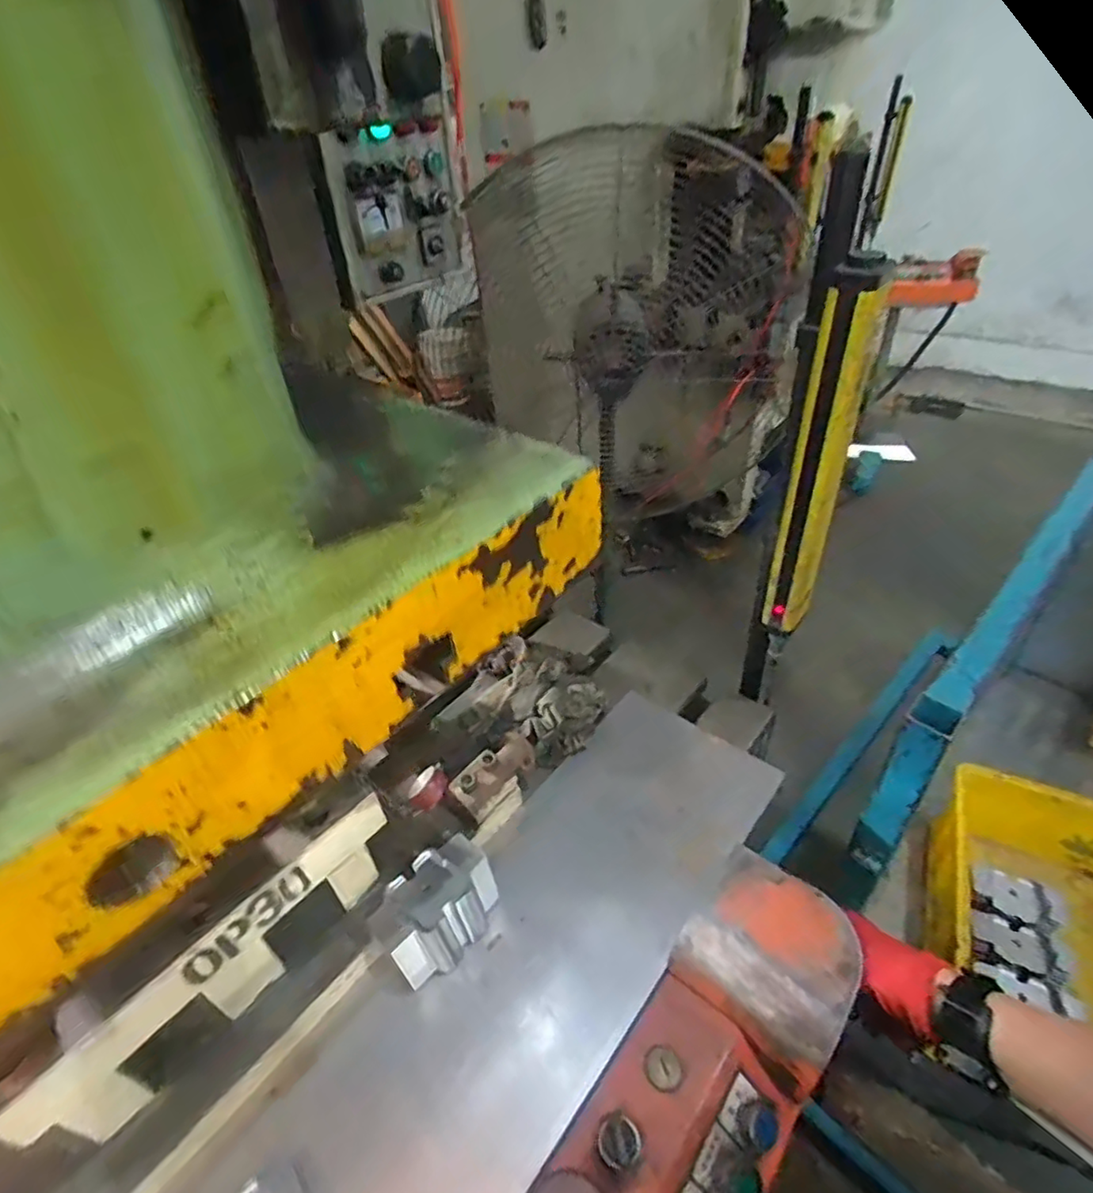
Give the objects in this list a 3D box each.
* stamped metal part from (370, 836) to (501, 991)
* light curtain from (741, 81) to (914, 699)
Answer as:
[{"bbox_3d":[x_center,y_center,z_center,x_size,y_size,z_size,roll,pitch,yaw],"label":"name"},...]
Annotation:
[{"bbox_3d":[-0.093,0.277,0.549,0.063,0.078,0.104,22,45,29],"label":"stamped metal part"},{"bbox_3d":[0.251,-0.088,0.626,0.068,0.568,0.100,13,42,21],"label":"light curtain"}]

